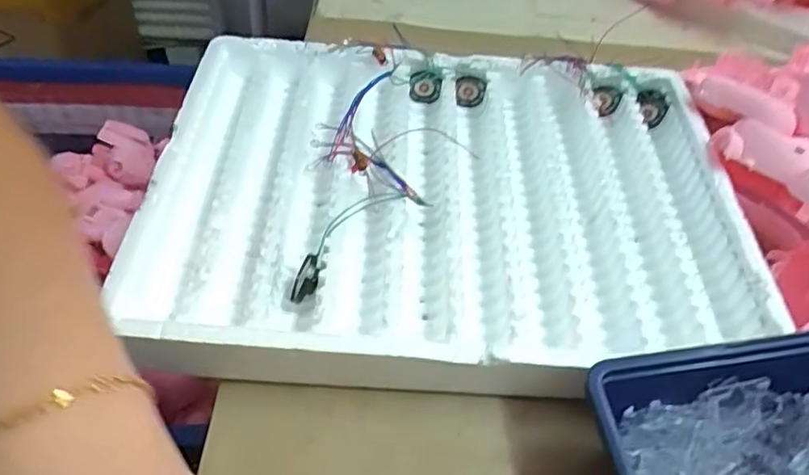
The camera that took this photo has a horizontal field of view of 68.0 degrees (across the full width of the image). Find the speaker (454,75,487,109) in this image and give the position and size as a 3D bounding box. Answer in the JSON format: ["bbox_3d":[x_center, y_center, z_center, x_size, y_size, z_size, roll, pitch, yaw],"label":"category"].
[{"bbox_3d":[0.046,-0.104,0.434,0.022,0.030,0.009,1,49,-5],"label":"speaker"}]

